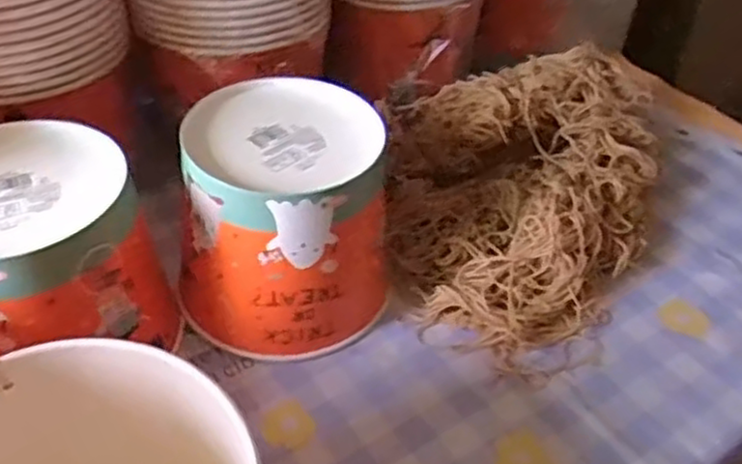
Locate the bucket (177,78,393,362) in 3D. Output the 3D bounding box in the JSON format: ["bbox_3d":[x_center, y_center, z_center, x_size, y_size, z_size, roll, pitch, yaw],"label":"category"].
[{"bbox_3d":[-0.061,-0.012,0.503,0.140,0.129,0.141,-2,44,-5],"label":"bucket"}]

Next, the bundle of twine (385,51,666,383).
[{"bbox_3d":[0.119,-0.054,0.609,0.231,0.066,0.346,20,46,16],"label":"bundle of twine"}]

